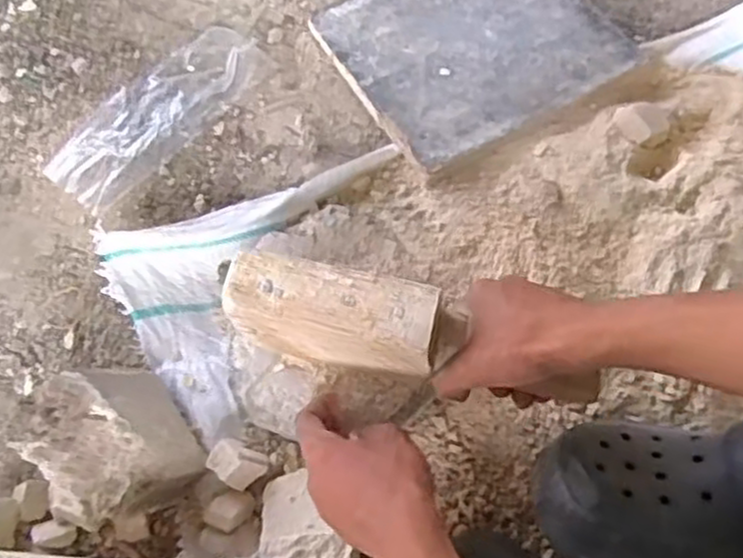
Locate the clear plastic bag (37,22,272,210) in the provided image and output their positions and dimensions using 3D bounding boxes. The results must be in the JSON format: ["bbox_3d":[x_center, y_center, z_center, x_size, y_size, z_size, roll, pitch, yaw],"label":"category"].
[{"bbox_3d":[-0.212,-0.170,0.769,0.087,0.023,0.241,39,76,15],"label":"clear plastic bag"}]

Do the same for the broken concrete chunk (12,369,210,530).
[{"bbox_3d":[-0.202,0.127,0.591,0.101,0.074,0.111,-33,71,-8],"label":"broken concrete chunk"}]

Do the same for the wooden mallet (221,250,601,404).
[{"bbox_3d":[0.026,0.037,0.504,0.249,0.045,0.058,15,71,-1],"label":"wooden mallet"}]

